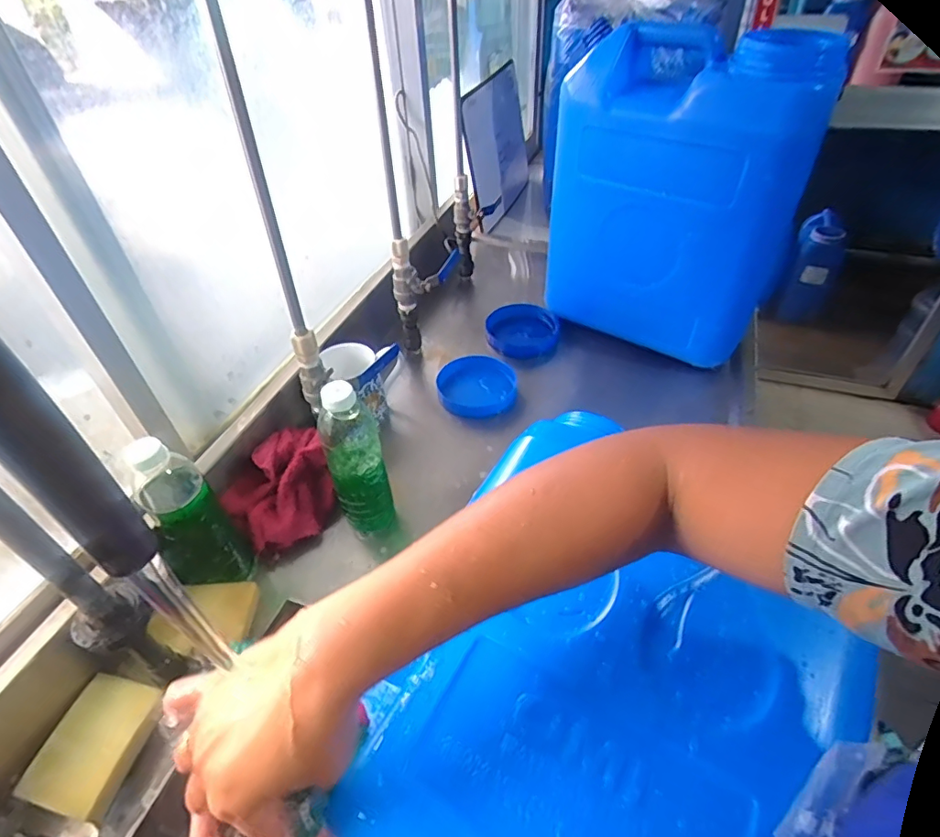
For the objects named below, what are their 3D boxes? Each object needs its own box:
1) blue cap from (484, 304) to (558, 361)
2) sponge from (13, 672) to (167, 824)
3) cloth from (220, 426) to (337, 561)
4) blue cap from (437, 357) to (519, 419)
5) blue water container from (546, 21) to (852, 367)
[{"bbox_3d":[0.088,-0.147,0.893,0.118,0.037,0.111,-2,44,2],"label":"blue cap"},{"bbox_3d":[-0.336,0.290,0.479,0.079,0.024,0.102,9,45,13],"label":"sponge"},{"bbox_3d":[-0.228,0.085,0.646,0.127,0.071,0.122,-27,48,-23],"label":"cloth"},{"bbox_3d":[0.013,-0.045,0.789,0.118,0.029,0.109,-2,44,2],"label":"blue cap"},{"bbox_3d":[0.285,-0.316,0.754,0.300,0.373,0.177,30,53,30],"label":"blue water container"}]

